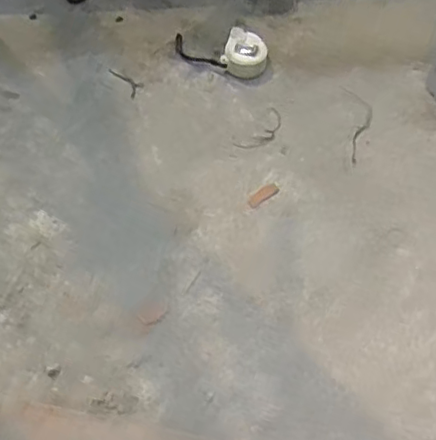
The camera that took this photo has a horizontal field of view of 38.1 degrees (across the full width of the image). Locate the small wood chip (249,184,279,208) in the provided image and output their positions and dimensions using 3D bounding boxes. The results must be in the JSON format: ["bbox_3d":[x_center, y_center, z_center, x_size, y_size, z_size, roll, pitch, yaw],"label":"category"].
[{"bbox_3d":[0.059,-0.033,0.811,0.046,0.004,0.018,-35,62,-21],"label":"small wood chip"}]

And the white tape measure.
[{"bbox_3d":[0.006,-0.263,0.952,0.148,0.031,0.073,29,60,19],"label":"white tape measure"}]

